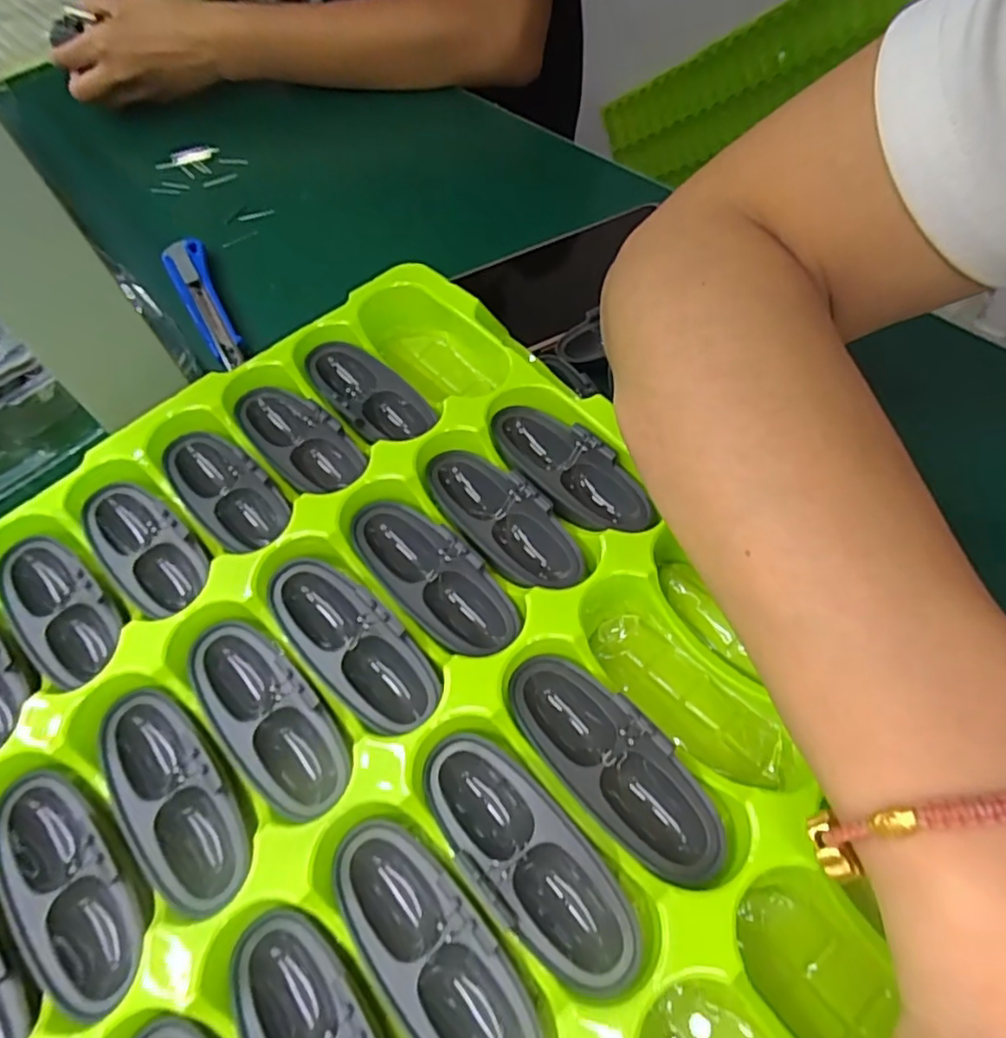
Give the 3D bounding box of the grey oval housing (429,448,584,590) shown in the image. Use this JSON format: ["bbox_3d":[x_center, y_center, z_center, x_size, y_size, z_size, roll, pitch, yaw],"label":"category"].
[{"bbox_3d":[-0.001,0.000,0.213,0.030,0.011,0.066,-36,61,-15],"label":"grey oval housing"}]

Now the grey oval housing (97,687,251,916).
[{"bbox_3d":[-0.091,0.075,0.175,0.028,0.012,0.065,-37,61,-16],"label":"grey oval housing"}]

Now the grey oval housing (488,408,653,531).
[{"bbox_3d":[0.023,-0.017,0.223,0.029,0.011,0.067,-35,61,-15],"label":"grey oval housing"}]

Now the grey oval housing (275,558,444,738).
[{"bbox_3d":[-0.046,0.038,0.194,0.028,0.014,0.061,-40,62,-18],"label":"grey oval housing"}]

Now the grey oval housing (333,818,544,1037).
[{"bbox_3d":[-0.018,0.102,0.151,0.028,0.011,0.066,-39,62,-17],"label":"grey oval housing"}]

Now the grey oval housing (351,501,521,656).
[{"bbox_3d":[-0.022,0.019,0.202,0.064,0.011,0.028,37,69,26],"label":"grey oval housing"}]

